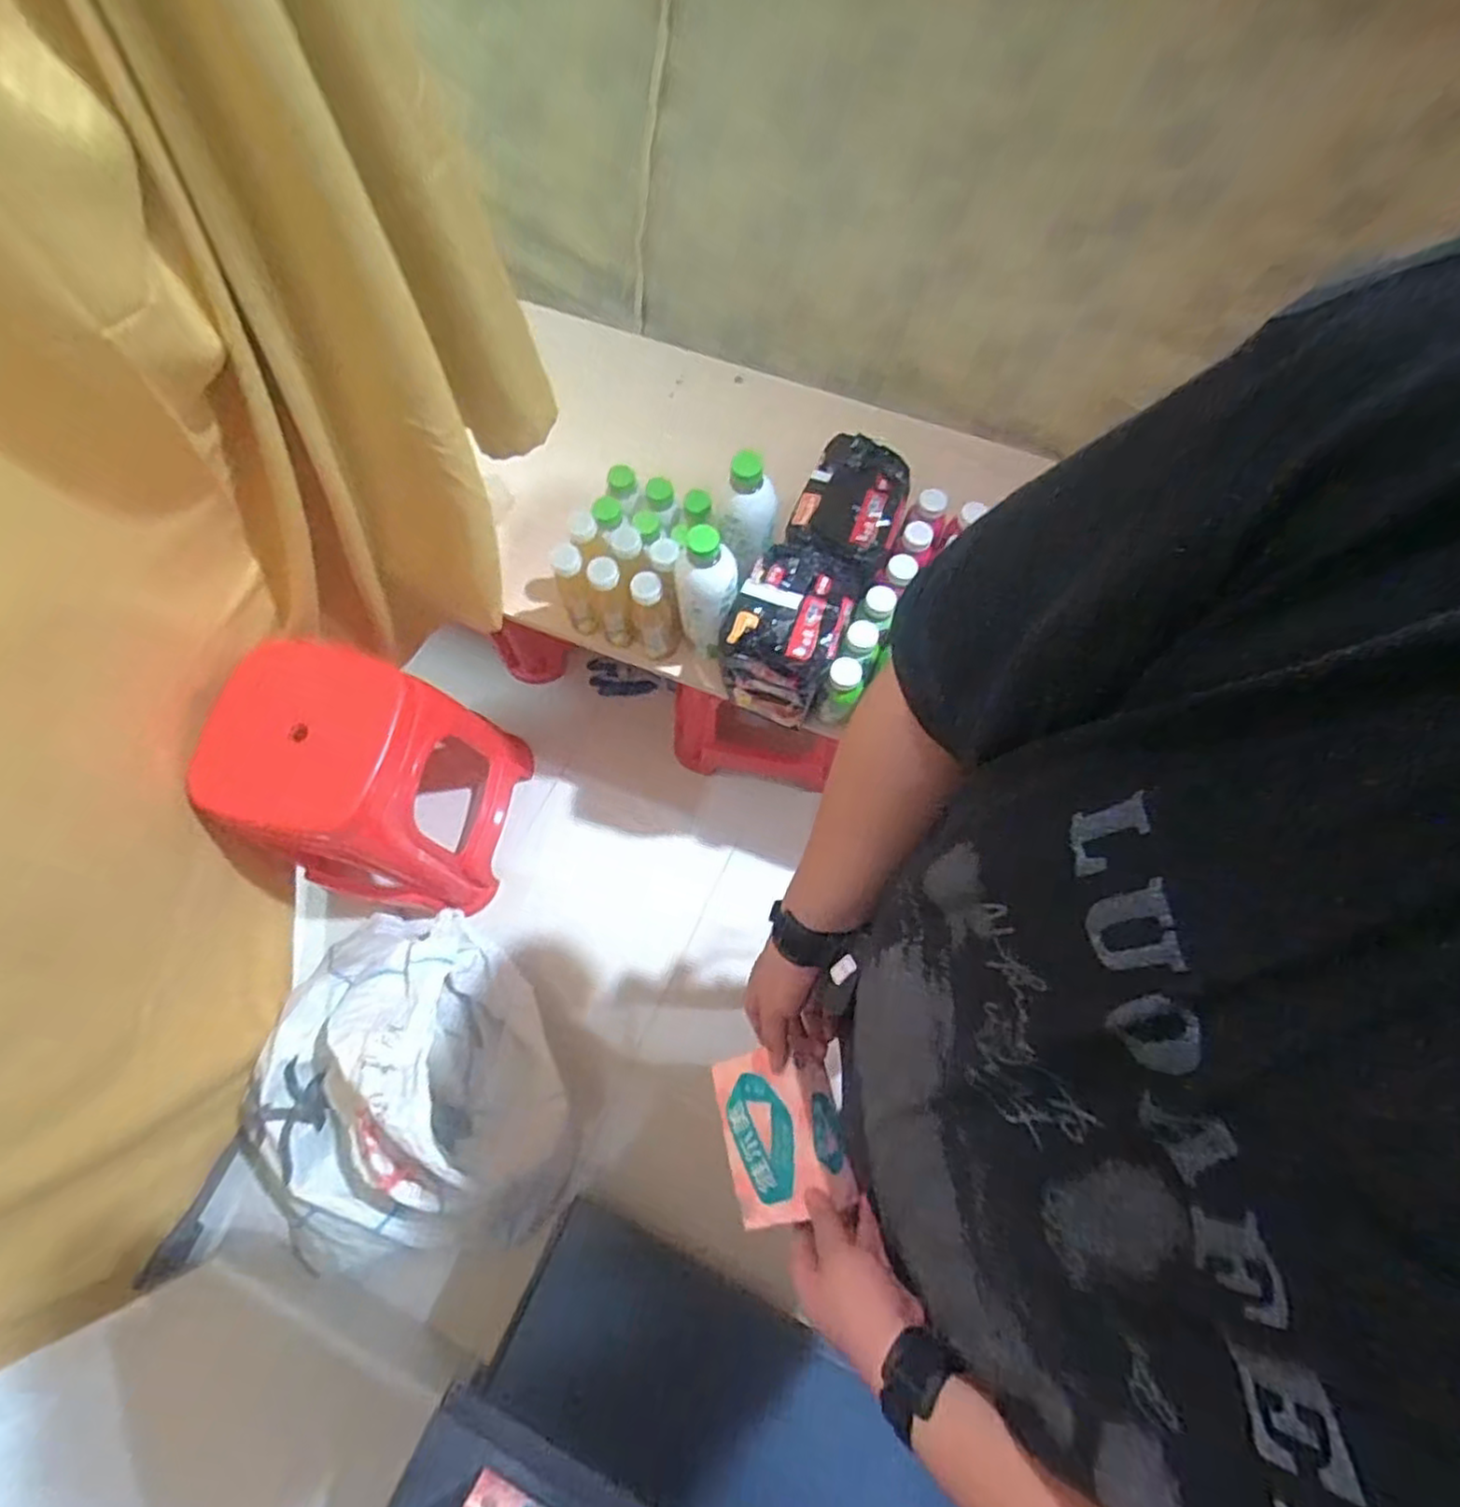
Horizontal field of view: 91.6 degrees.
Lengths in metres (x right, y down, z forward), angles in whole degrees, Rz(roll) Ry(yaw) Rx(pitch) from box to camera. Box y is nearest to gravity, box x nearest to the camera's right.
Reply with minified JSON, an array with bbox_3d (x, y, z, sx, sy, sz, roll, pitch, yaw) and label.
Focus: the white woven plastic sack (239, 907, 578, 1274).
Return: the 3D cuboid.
[{"bbox_3d":[-0.509,0.524,1.087,0.505,0.357,0.530,11,71,4],"label":"white woven plastic sack"}]

